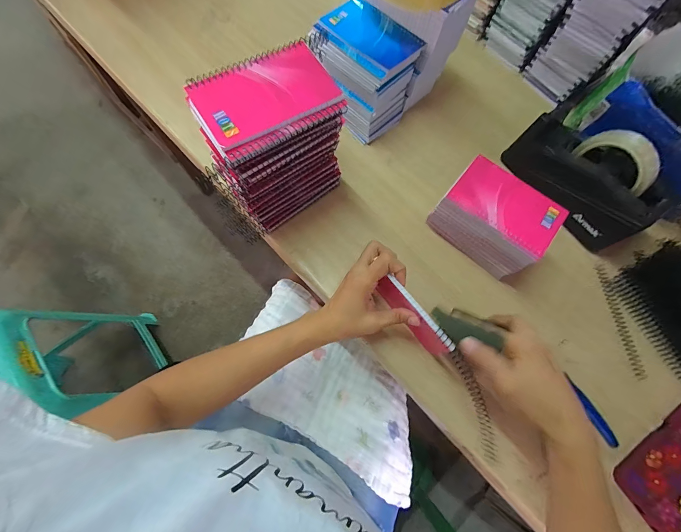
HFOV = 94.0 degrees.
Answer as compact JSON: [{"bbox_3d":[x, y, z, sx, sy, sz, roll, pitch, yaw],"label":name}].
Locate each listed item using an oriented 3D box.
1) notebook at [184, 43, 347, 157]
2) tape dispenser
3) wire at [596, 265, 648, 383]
[{"bbox_3d":[-0.073,-0.165,0.305,0.130,0.013,0.085,-31,75,-12],"label":"notebook"},{"bbox_3d":[0.333,-0.126,0.434,0.066,0.114,0.195,-33,75,-12],"label":"tape dispenser"},{"bbox_3d":[0.375,0.070,0.426,0.017,0.011,0.152,-2,71,-3],"label":"wire"}]

